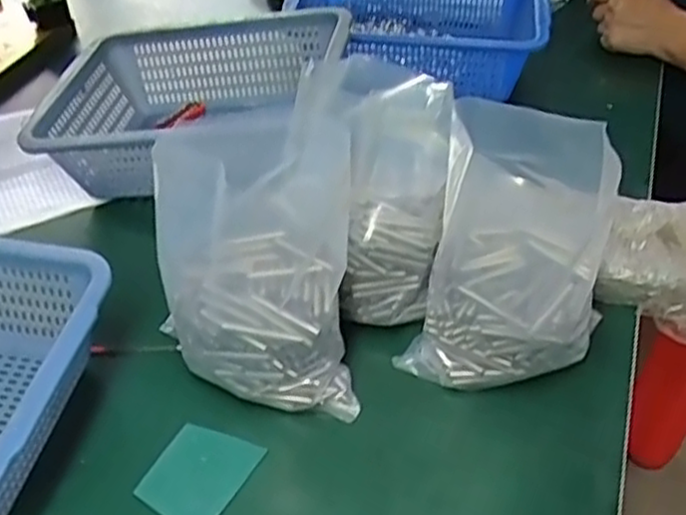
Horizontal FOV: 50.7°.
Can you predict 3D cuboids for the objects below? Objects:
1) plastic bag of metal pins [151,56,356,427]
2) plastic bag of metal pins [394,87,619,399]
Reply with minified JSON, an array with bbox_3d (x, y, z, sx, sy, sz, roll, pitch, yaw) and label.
[{"bbox_3d":[-0.061,-0.008,0.567,0.149,0.191,0.172,4,44,6],"label":"plastic bag of metal pins"},{"bbox_3d":[0.133,-0.003,0.553,0.136,0.194,0.123,14,46,16],"label":"plastic bag of metal pins"}]

